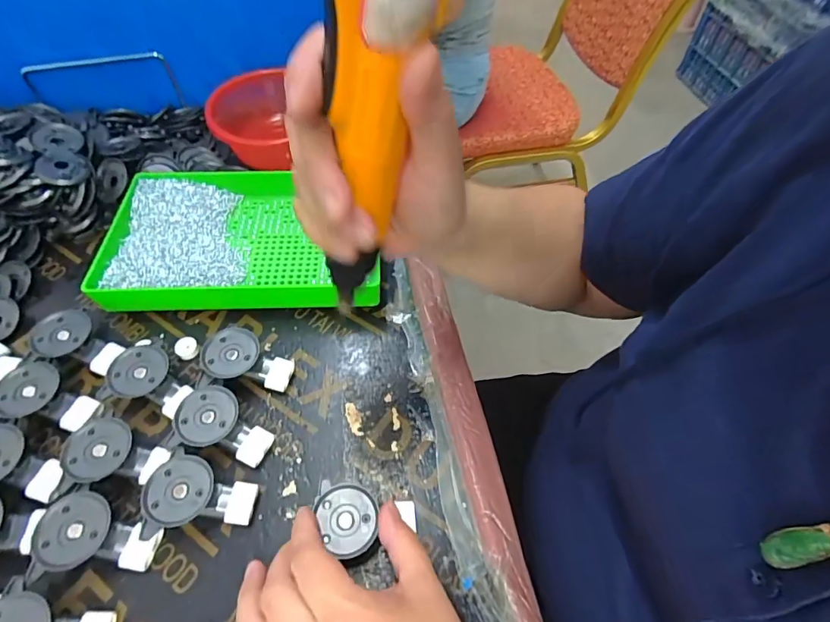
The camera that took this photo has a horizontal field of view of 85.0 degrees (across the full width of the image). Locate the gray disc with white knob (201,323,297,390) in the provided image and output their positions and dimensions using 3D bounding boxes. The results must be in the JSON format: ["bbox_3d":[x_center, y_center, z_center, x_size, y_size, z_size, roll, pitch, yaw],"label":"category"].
[{"bbox_3d":[-0.133,0.042,0.362,0.066,0.030,0.042,18,57,11],"label":"gray disc with white knob"}]

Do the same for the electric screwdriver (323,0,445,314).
[{"bbox_3d":[-0.018,-0.091,0.193,0.032,0.181,0.033,37,47,22],"label":"electric screwdriver"}]

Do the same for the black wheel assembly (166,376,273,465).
[{"bbox_3d":[-0.141,0.082,0.335,0.071,0.030,0.049,7,56,5],"label":"black wheel assembly"}]

